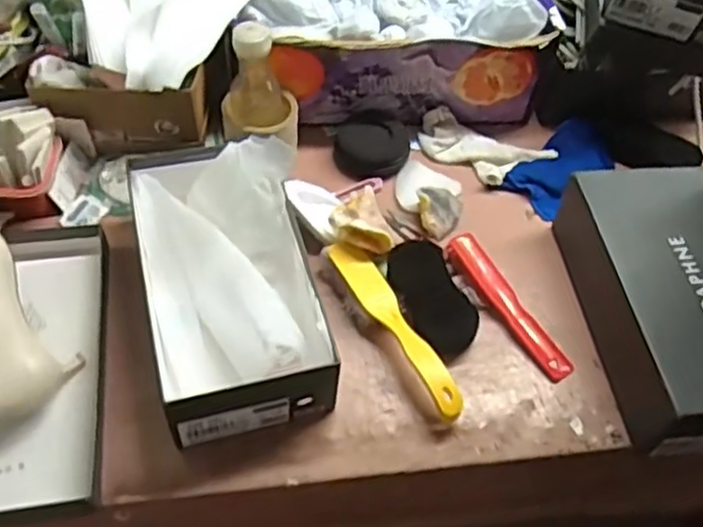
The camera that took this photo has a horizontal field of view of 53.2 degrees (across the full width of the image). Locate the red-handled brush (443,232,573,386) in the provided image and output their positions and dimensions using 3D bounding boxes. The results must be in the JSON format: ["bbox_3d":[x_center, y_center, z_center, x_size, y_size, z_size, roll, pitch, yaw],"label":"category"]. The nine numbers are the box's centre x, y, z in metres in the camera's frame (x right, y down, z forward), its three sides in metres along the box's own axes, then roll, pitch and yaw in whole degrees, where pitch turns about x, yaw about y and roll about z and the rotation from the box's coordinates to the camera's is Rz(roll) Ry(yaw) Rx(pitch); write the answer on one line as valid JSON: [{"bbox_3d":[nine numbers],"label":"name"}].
[{"bbox_3d":[0.168,0.045,0.763,0.037,0.034,0.186,-25,59,-22],"label":"red-handled brush"}]

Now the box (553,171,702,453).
[{"bbox_3d":[0.340,0.040,0.730,0.158,0.100,0.288,-3,54,-7],"label":"box"}]

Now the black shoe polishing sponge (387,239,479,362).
[{"bbox_3d":[0.084,0.033,0.754,0.069,0.035,0.129,-19,57,-18],"label":"black shoe polishing sponge"}]

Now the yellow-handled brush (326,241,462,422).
[{"bbox_3d":[0.041,0.064,0.727,0.042,0.035,0.230,-21,58,-20],"label":"yellow-handled brush"}]

